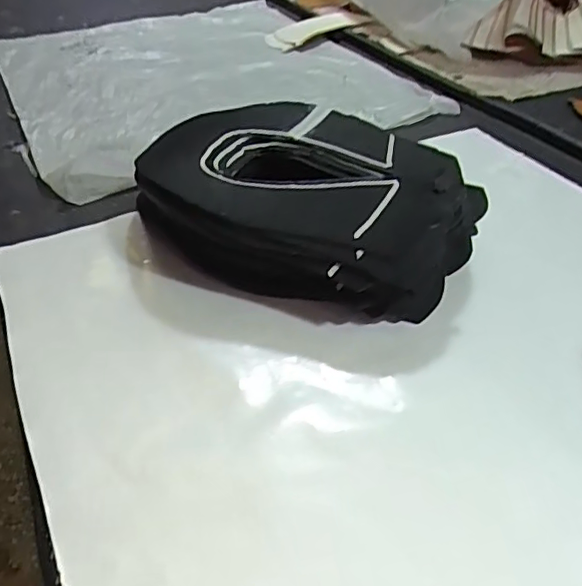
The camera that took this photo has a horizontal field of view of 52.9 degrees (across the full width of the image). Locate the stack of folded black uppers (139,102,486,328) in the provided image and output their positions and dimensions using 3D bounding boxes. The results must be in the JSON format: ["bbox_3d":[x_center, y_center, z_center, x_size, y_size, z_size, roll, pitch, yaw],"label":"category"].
[{"bbox_3d":[0.000,-0.089,0.499,0.297,0.080,0.216,17,43,20],"label":"stack of folded black uppers"}]

